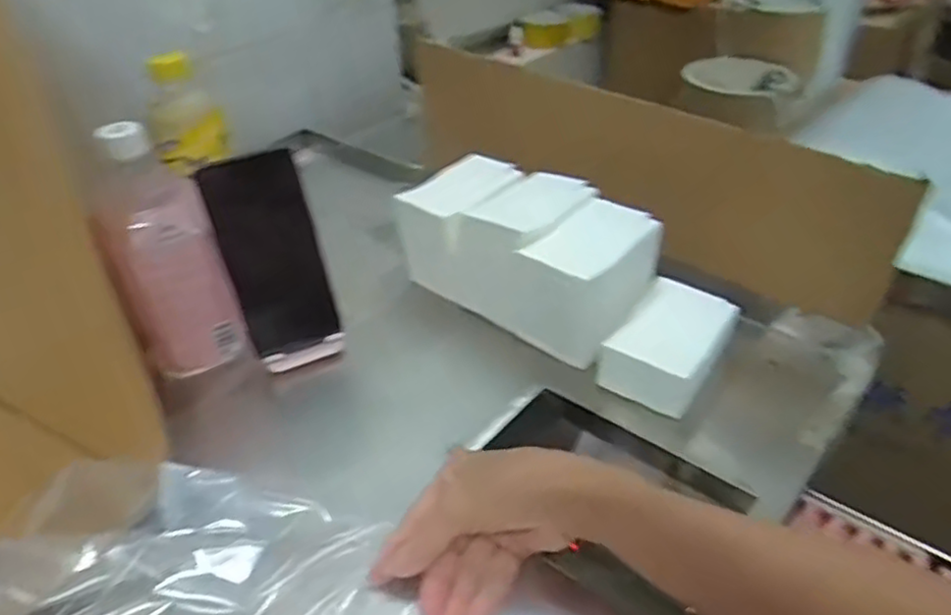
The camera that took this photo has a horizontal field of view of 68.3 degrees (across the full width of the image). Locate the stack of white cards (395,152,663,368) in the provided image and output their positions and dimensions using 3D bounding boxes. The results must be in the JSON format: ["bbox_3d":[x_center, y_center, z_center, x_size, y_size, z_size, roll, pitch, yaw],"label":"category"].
[{"bbox_3d":[0.045,-0.048,0.613,0.227,0.097,0.106,28,47,35],"label":"stack of white cards"}]

